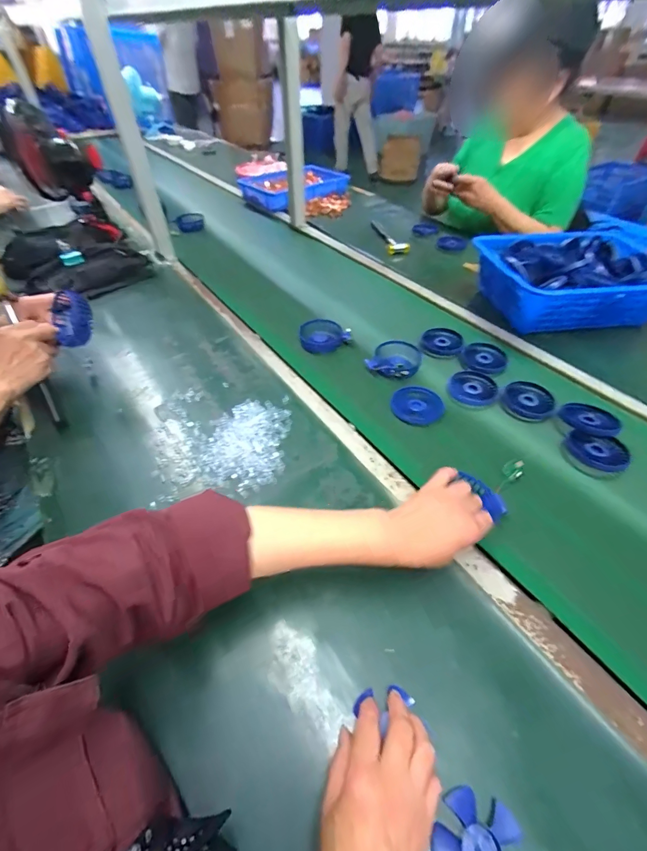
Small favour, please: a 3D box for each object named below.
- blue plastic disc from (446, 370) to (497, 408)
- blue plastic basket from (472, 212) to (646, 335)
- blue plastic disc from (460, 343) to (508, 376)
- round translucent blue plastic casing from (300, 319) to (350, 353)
[{"bbox_3d":[0.276,-0.070,0.687,0.084,0.012,0.091,17,49,16],"label":"blue plastic disc"},{"bbox_3d":[0.530,-0.318,0.829,0.361,0.125,0.269,-3,46,-2],"label":"blue plastic basket"},{"bbox_3d":[0.319,-0.135,0.738,0.085,0.009,0.094,17,49,16],"label":"blue plastic disc"},{"bbox_3d":[-0.001,-0.182,0.776,0.104,0.038,0.091,-1,46,0],"label":"round translucent blue plastic casing"}]

